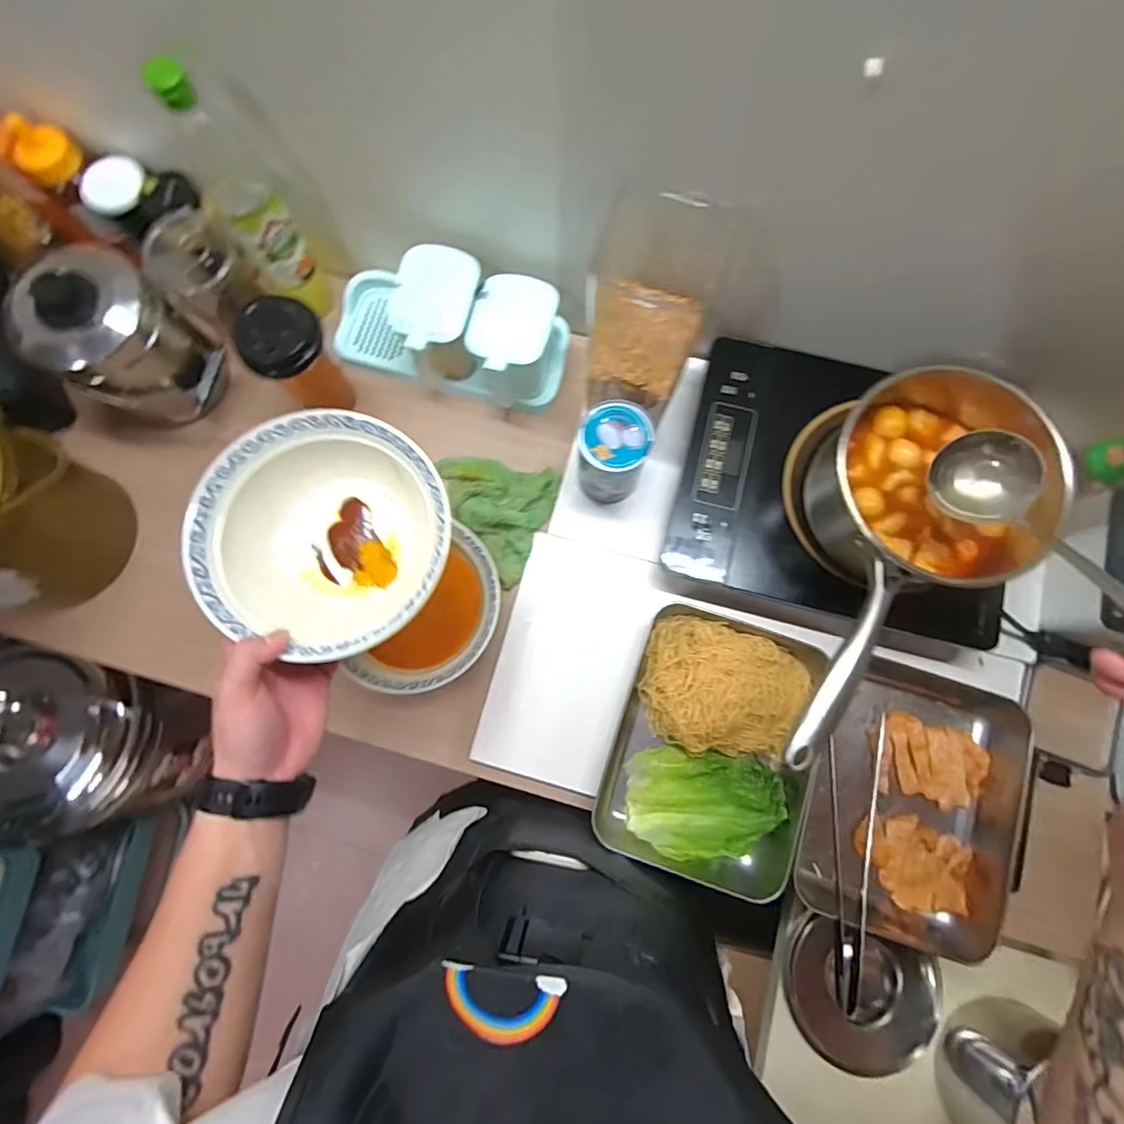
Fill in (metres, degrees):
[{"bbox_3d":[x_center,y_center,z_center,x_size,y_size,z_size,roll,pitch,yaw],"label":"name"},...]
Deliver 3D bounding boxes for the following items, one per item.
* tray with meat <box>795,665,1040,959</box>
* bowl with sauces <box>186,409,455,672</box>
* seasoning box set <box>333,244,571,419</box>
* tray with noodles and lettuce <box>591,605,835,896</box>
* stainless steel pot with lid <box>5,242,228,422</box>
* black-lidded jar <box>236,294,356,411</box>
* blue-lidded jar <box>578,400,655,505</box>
[{"bbox_3d":[0.359,0.244,0.541,0.186,0.066,0.266,19,78,4],"label":"tray with meat"},{"bbox_3d":[-0.178,-0.018,0.408,0.177,0.064,0.181,0,77,0],"label":"bowl with sauces"},{"bbox_3d":[-0.140,-0.280,0.611,0.283,0.104,0.114,18,78,4],"label":"seasoning box set"},{"bbox_3d":[0.159,0.192,0.543,0.192,0.061,0.258,20,78,4],"label":"tray with noodles and lettuce"},{"bbox_3d":[-0.474,-0.235,0.570,0.119,0.155,0.132,38,80,8],"label":"stainless steel pot with lid"},{"bbox_3d":[-0.285,-0.216,0.569,0.075,0.149,0.060,-40,80,-8],"label":"black-lidded jar"},{"bbox_3d":[0.053,-0.111,0.562,0.070,0.119,0.071,0,77,0],"label":"blue-lidded jar"}]

